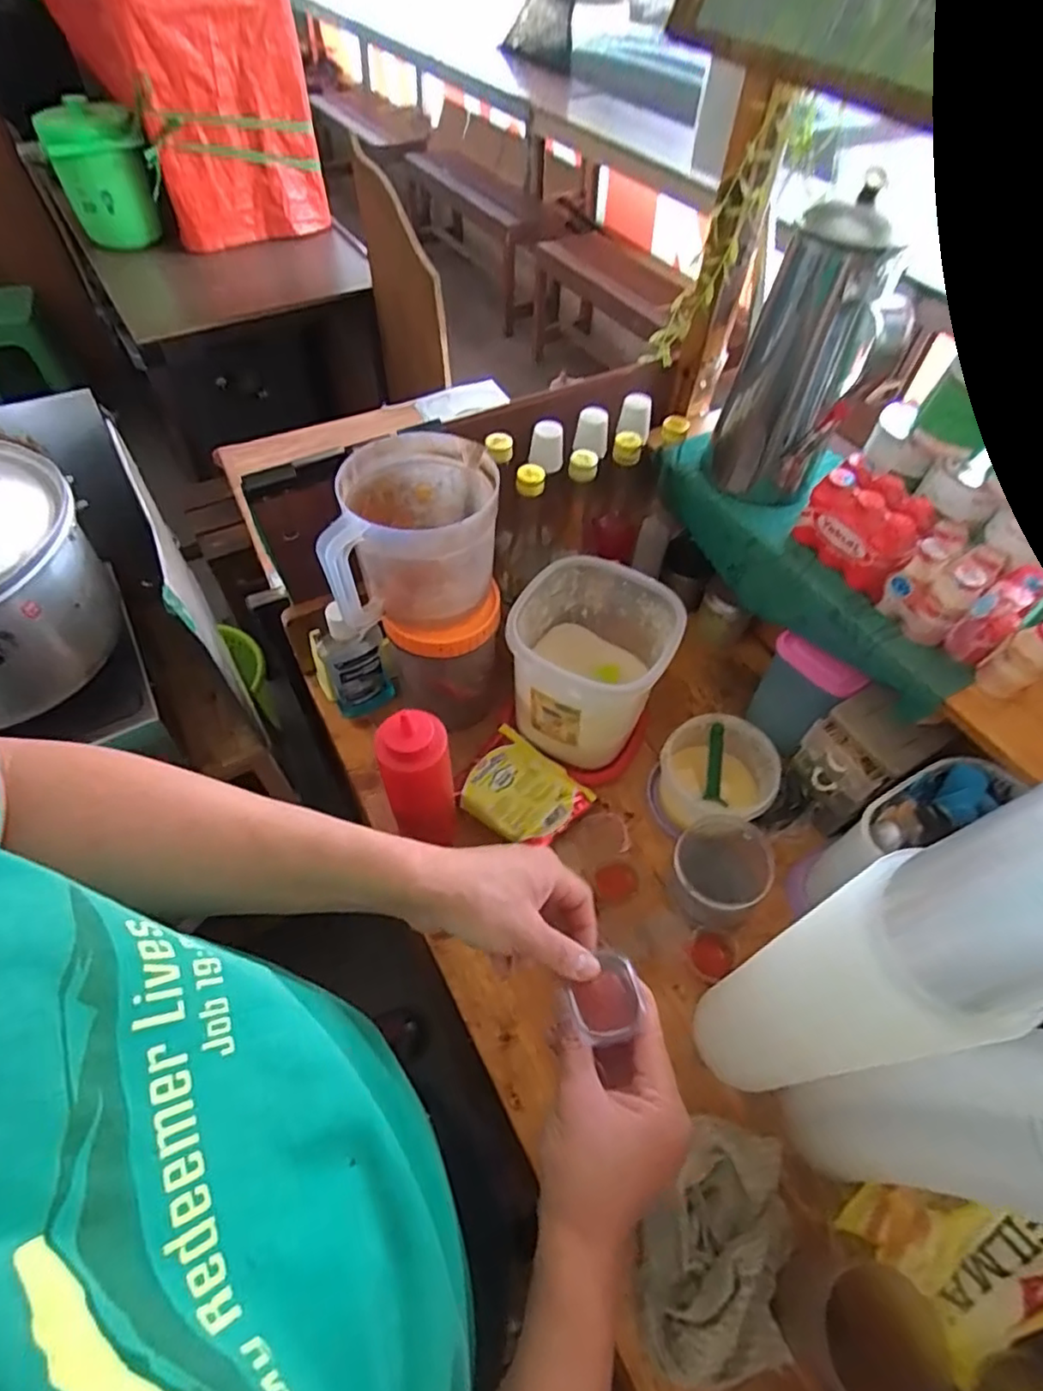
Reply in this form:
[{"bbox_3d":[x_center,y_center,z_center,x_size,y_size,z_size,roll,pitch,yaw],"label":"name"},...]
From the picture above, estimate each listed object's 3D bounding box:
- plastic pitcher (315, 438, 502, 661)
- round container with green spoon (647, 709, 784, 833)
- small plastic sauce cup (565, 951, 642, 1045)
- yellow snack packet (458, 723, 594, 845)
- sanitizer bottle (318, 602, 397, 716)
[{"bbox_3d":[-0.110,-0.145,0.612,0.166,0.152,0.146,-2,55,-2],"label":"plastic pitcher"},{"bbox_3d":[0.210,0.094,0.681,0.121,0.083,0.115,0,55,-1],"label":"round container with green spoon"},{"bbox_3d":[0.052,0.192,0.396,0.045,0.027,0.050,-14,56,-10],"label":"small plastic sauce cup"},{"bbox_3d":[-0.005,0.106,0.709,0.111,0.021,0.136,-38,64,-24],"label":"yellow snack packet"},{"bbox_3d":[-0.193,-0.042,0.720,0.069,0.173,0.043,-18,57,-13],"label":"sanitizer bottle"}]

